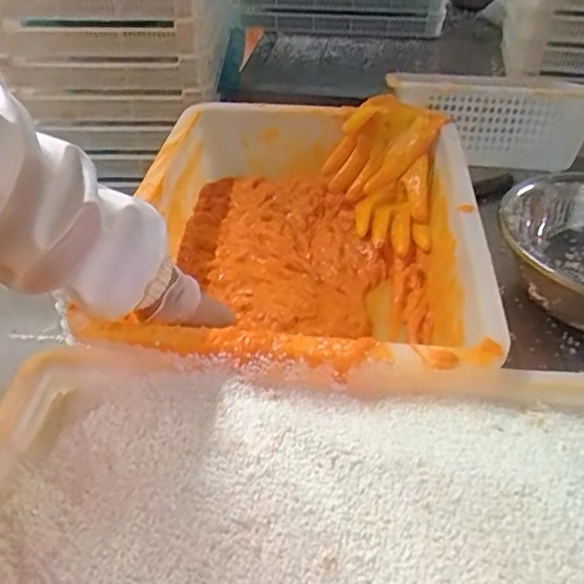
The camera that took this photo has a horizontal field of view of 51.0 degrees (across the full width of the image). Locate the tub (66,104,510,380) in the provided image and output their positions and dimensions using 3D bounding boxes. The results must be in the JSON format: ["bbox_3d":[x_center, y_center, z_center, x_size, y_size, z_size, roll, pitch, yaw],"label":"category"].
[{"bbox_3d":[0.020,-0.074,0.752,0.379,0.153,0.566,5,41,3],"label":"tub"}]

